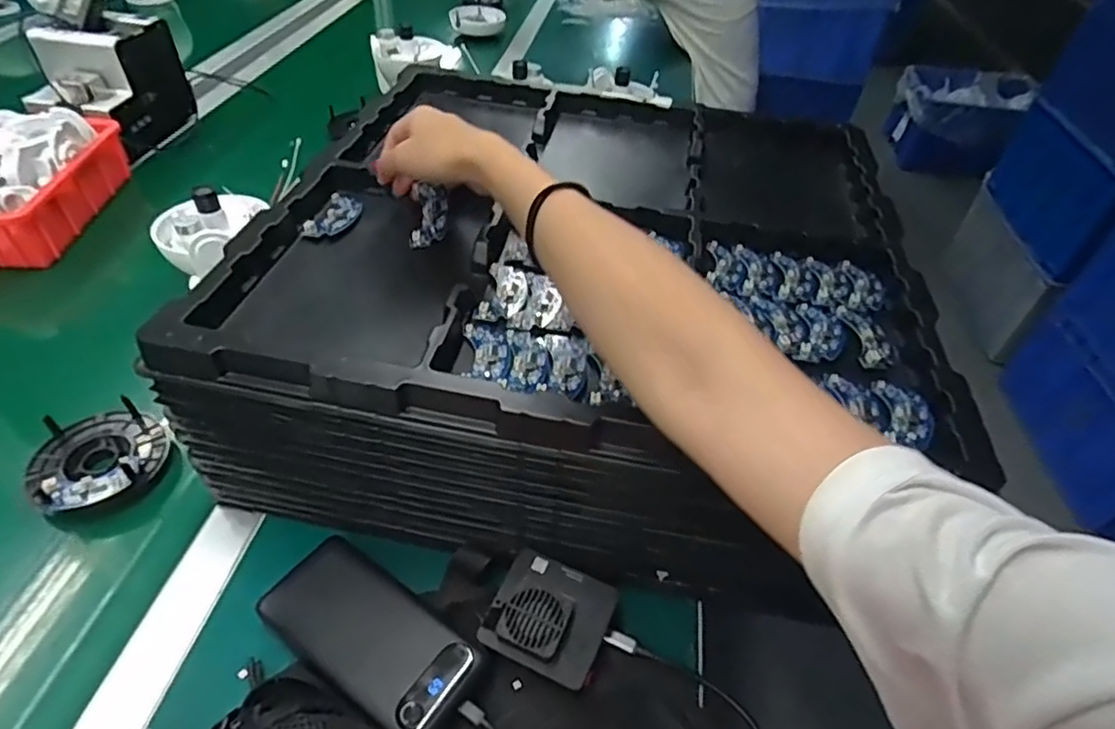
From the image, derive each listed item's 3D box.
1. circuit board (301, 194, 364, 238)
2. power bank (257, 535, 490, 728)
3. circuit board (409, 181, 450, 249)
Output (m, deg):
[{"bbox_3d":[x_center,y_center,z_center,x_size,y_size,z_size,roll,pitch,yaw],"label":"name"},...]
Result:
[{"bbox_3d":[-0.190,-0.129,0.530,0.034,0.007,0.065,8,46,7],"label":"circuit board"},{"bbox_3d":[-0.128,0.181,0.418,0.159,0.024,0.070,29,52,25],"label":"power bank"},{"bbox_3d":[-0.109,-0.124,0.522,0.032,0.008,0.057,5,68,2],"label":"circuit board"}]

